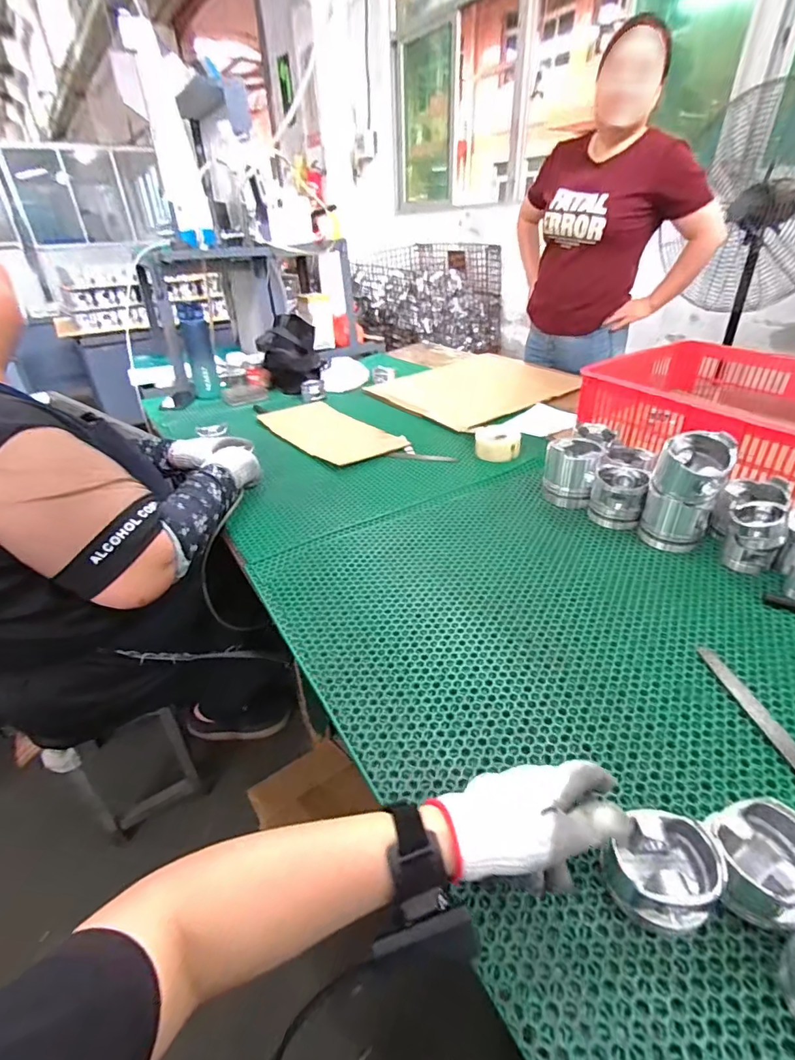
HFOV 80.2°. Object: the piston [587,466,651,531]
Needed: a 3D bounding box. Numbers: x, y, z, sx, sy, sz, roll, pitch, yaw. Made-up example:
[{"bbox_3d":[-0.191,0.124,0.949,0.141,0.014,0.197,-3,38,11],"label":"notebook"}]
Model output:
[{"bbox_3d":[0.373,-0.059,0.799,0.081,0.078,0.084,14,37,24],"label":"piston"}]

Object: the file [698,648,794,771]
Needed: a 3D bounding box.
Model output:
[{"bbox_3d":[0.369,0.202,0.452,0.019,0.010,0.233,-6,33,-4],"label":"file"}]

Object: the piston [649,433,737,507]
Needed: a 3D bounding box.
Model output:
[{"bbox_3d":[0.437,-0.097,0.687,0.092,0.089,0.090,-30,42,-34],"label":"piston"}]

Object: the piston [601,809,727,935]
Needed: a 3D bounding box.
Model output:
[{"bbox_3d":[0.200,0.257,0.360,0.072,0.049,0.074,-1,33,1],"label":"piston"}]

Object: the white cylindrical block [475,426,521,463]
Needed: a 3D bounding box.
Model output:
[{"bbox_3d":[0.221,-0.189,1.041,0.094,0.042,0.101,-2,33,1],"label":"white cylindrical block"}]

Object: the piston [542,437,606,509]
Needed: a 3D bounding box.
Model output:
[{"bbox_3d":[0.315,-0.106,0.859,0.090,0.098,0.088,10,35,18],"label":"piston"}]

